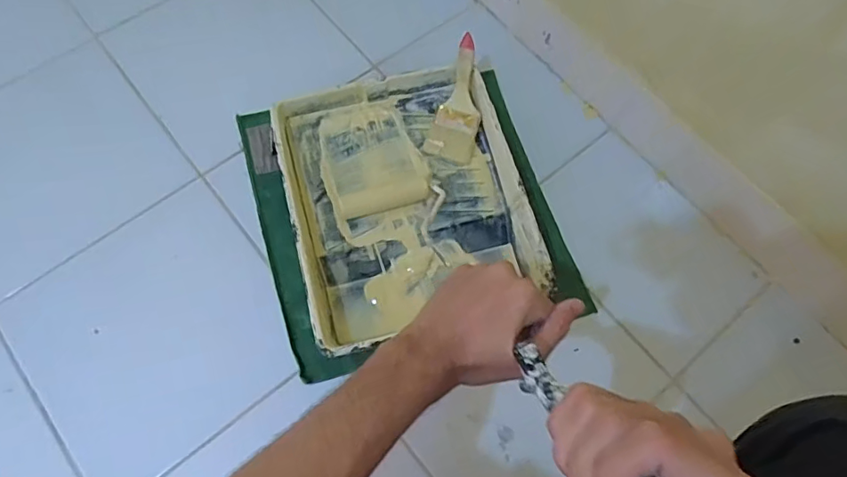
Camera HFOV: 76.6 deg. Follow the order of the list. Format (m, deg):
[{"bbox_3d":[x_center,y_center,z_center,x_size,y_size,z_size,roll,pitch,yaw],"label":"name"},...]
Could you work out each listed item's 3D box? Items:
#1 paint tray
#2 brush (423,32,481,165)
[{"bbox_3d":[-0.023,-0.051,0.683,0.276,0.069,0.315,-15,71,-7],"label":"paint tray"},{"bbox_3d":[0.046,-0.184,0.712,0.063,0.010,0.163,9,88,1],"label":"brush"}]

